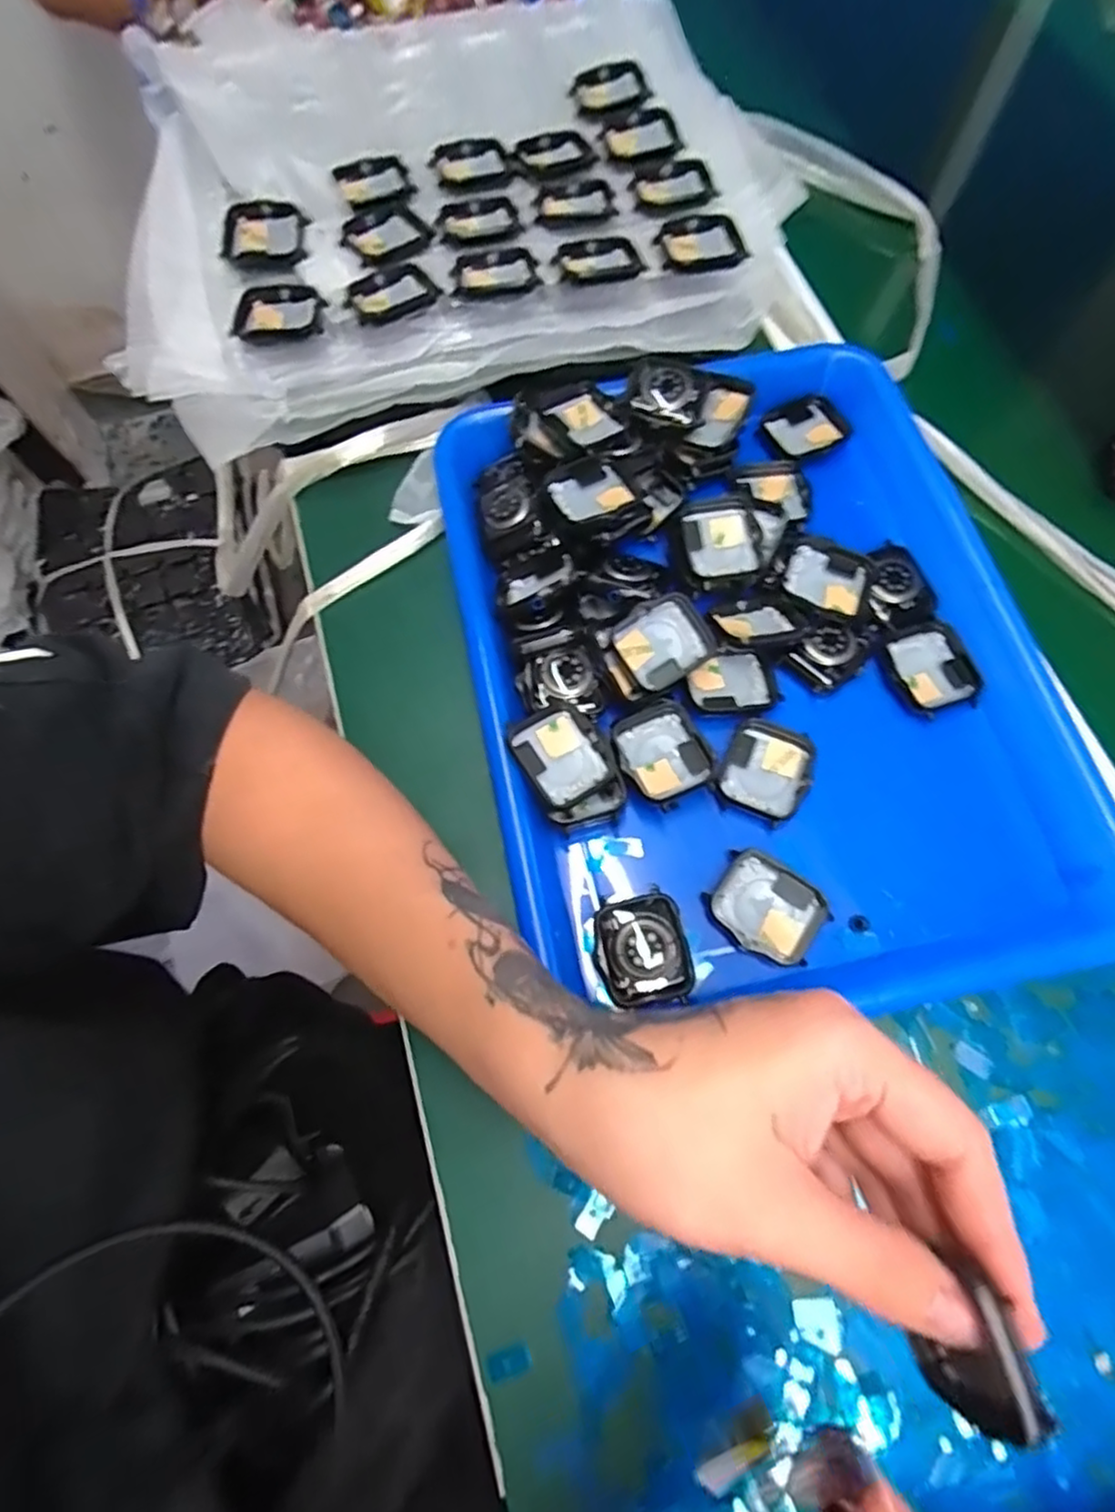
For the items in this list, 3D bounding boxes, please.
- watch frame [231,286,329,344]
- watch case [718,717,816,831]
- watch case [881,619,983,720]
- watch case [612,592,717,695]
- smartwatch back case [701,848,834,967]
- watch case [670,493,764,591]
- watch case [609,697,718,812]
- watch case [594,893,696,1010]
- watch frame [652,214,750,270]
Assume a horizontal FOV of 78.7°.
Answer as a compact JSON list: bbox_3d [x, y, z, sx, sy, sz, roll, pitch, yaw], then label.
[{"bbox_3d":[-0.151,-0.244,0.372,0.047,0.017,0.041,-4,74,0],"label":"watch frame"},{"bbox_3d":[0.096,0.007,0.310,0.036,0.007,0.044,24,72,11],"label":"watch case"},{"bbox_3d":[0.178,-0.041,0.326,0.037,0.008,0.043,-21,70,-6],"label":"watch case"},{"bbox_3d":[0.051,-0.053,0.318,0.043,0.012,0.035,-28,71,-8],"label":"watch case"},{"bbox_3d":[0.090,0.065,0.291,0.047,0.007,0.038,34,74,14],"label":"smartwatch back case"},{"bbox_3d":[0.080,-0.104,0.342,0.040,0.020,0.045,-10,74,-2],"label":"watch case"},{"bbox_3d":[0.048,-0.001,0.308,0.039,0.015,0.044,-27,71,-8],"label":"watch case"},{"bbox_3d":[0.035,0.083,0.287,0.038,0.013,0.042,-14,69,-3],"label":"watch case"},{"bbox_3d":[0.080,-0.283,0.377,0.048,0.007,0.041,-12,67,-4],"label":"watch frame"}]

